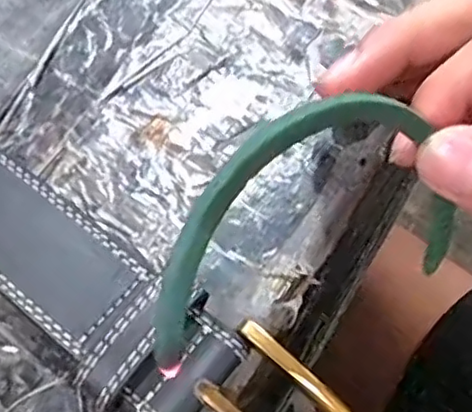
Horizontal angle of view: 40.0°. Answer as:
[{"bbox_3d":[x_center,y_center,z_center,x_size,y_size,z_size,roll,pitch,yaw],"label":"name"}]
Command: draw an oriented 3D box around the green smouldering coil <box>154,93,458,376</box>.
[{"bbox_3d":[0.016,0.001,0.156,0.085,0.050,0.005,-18,19,-24],"label":"green smouldering coil"}]

